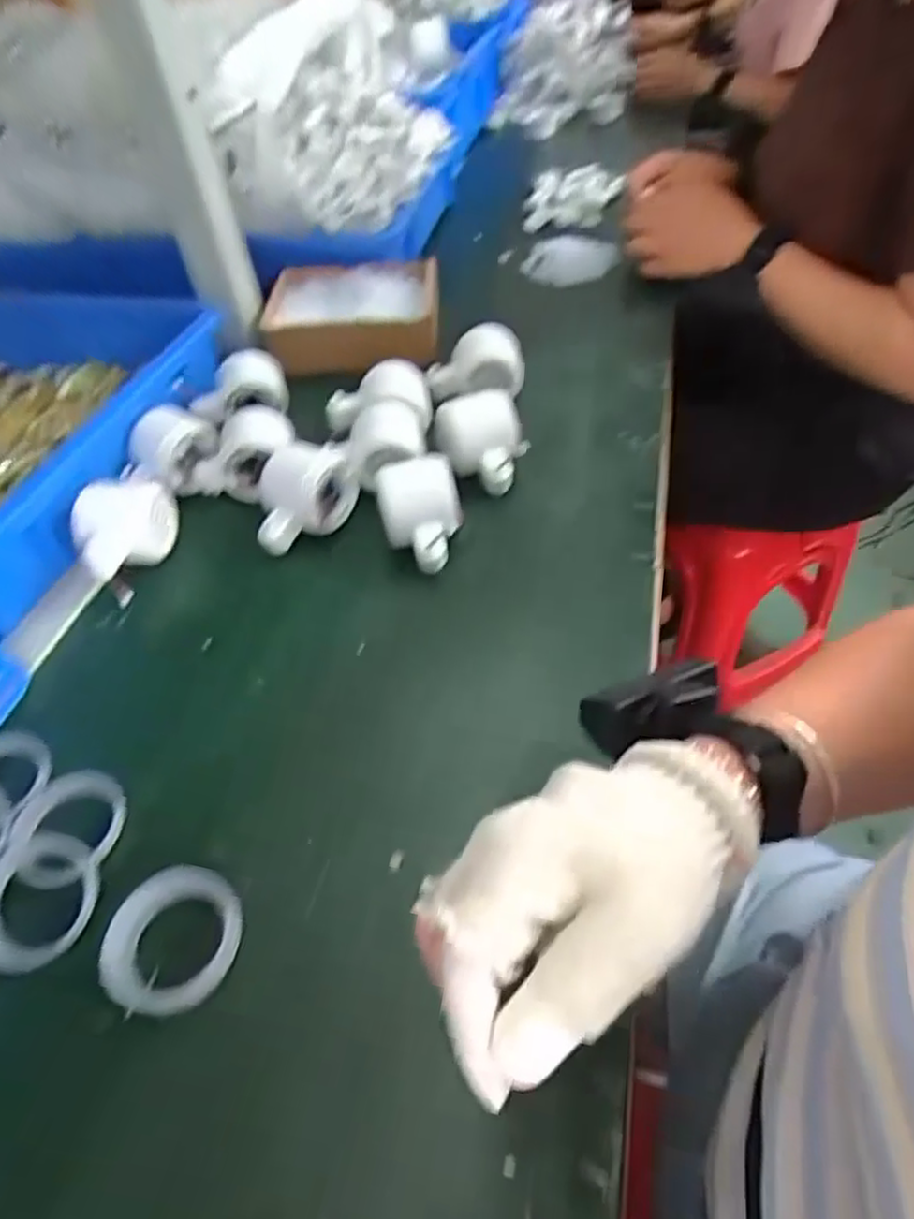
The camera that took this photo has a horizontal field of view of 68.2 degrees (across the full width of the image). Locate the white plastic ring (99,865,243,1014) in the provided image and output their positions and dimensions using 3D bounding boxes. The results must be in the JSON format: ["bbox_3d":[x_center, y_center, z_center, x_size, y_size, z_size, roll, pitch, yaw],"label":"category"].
[{"bbox_3d":[-0.140,0.160,0.331,0.060,0.010,0.065,-3,49,3],"label":"white plastic ring"}]

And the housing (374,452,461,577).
[{"bbox_3d":[-0.024,-0.063,0.482,0.052,0.059,0.070,-13,50,-5],"label":"housing"}]

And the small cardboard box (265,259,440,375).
[{"bbox_3d":[-0.105,-0.300,0.690,0.172,0.049,0.152,-5,49,2],"label":"small cardboard box"}]

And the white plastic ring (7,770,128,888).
[{"bbox_3d":[-0.216,0.120,0.378,0.059,0.013,0.065,-5,46,-2],"label":"white plastic ring"}]

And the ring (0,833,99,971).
[{"bbox_3d":[-0.218,0.148,0.346,0.066,0.009,0.062,-3,49,3],"label":"ring"}]

